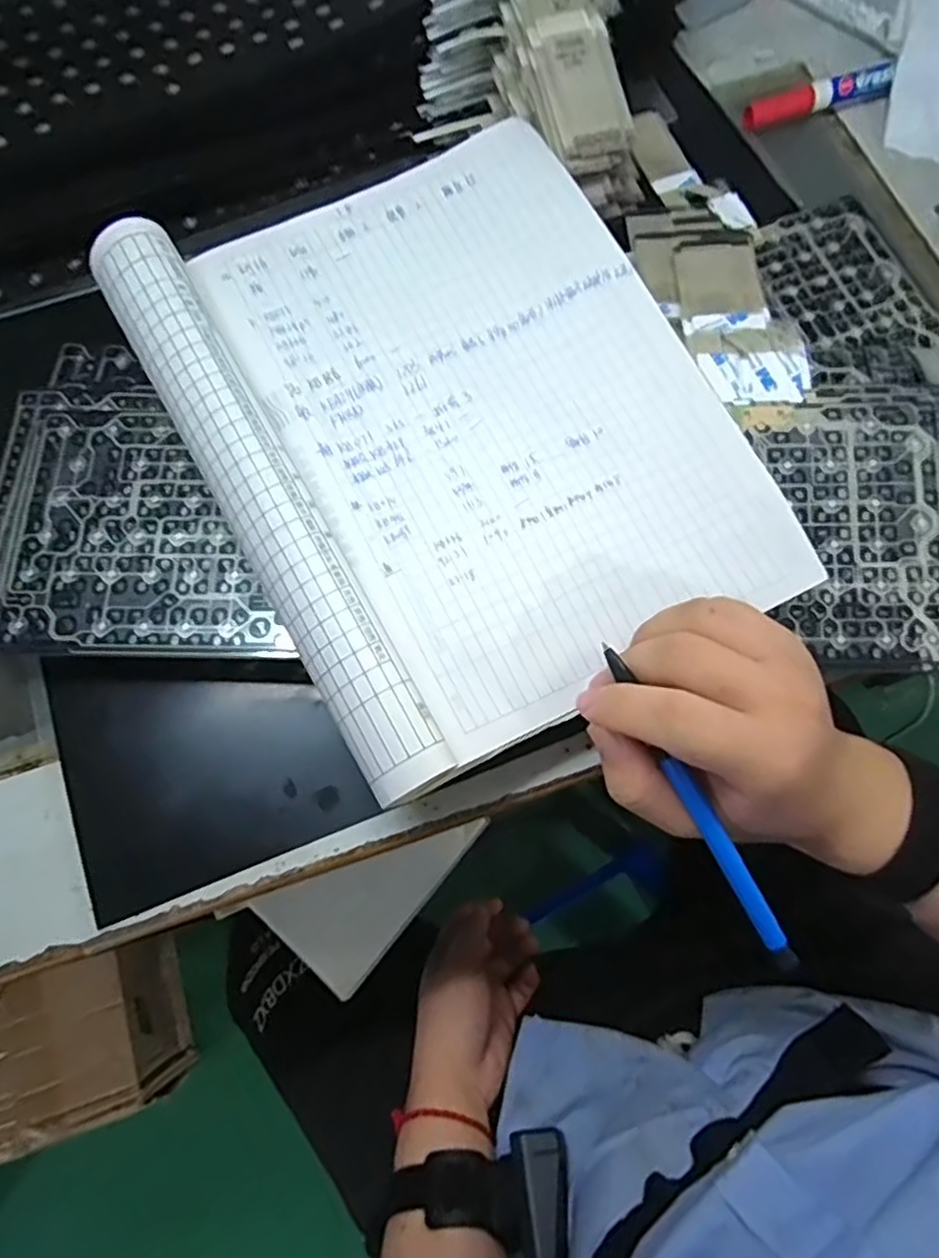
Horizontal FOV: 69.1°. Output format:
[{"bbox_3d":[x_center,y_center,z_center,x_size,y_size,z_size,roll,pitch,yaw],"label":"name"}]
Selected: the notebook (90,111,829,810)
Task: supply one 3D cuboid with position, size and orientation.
[{"bbox_3d":[-0.007,-0.102,0.311,0.225,0.043,0.286,-27,73,-8],"label":"notebook"}]

